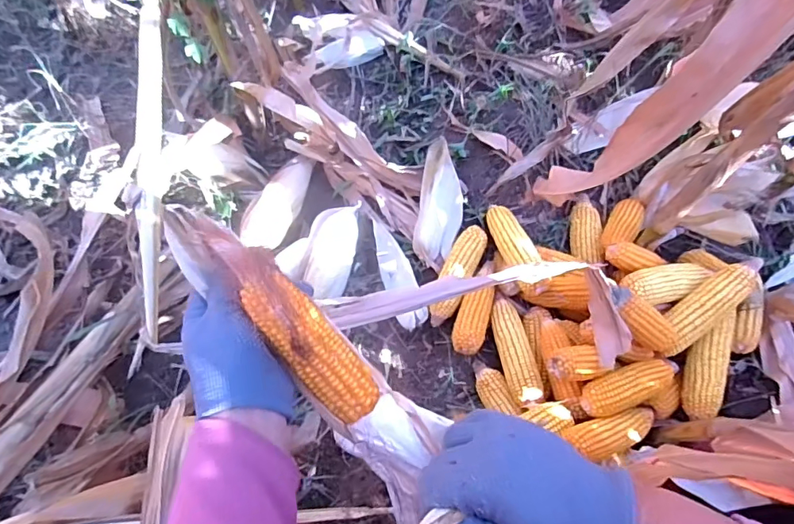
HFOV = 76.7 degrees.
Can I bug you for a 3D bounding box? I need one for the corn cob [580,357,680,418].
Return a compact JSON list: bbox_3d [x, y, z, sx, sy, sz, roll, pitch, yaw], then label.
[{"bbox_3d":[0.327,0.167,0.688,0.162,0.048,0.049,-18,71,-8],"label":"corn cob"}]

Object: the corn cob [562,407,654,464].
[{"bbox_3d":[0.289,0.228,0.670,0.155,0.040,0.047,-5,67,-29],"label":"corn cob"}]

